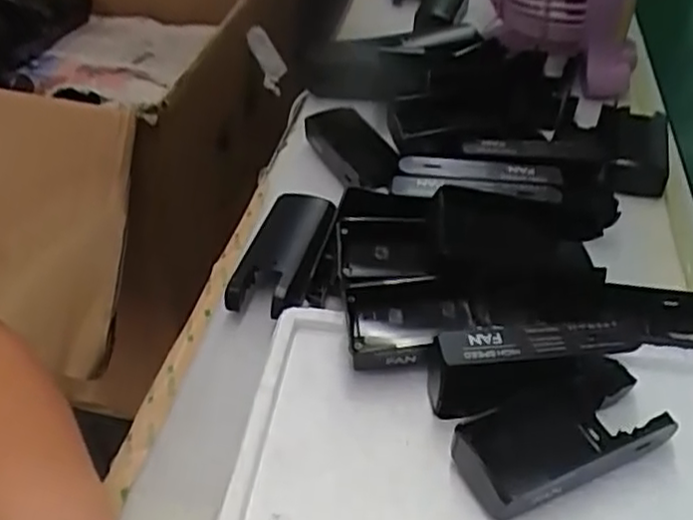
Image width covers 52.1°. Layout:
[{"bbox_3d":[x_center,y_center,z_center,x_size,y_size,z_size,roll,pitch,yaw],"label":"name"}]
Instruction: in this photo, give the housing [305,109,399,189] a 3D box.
[{"bbox_3d":[0.003,-0.087,0.568,0.026,0.055,0.096,-32,52,-32],"label":"housing"}]

